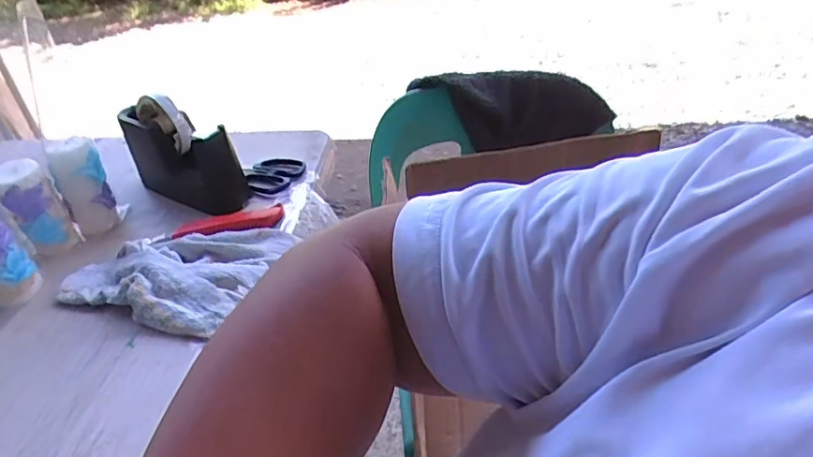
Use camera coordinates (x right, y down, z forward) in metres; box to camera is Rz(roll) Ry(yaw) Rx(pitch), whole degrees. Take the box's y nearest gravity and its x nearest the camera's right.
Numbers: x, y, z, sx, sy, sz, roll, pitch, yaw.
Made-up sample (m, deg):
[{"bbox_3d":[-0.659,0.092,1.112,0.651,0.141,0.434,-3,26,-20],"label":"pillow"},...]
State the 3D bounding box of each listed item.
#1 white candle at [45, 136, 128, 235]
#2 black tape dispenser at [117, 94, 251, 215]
[{"bbox_3d":[-0.377,-0.049,0.633,0.045,0.112,0.045,-15,38,-12],"label":"white candle"},{"bbox_3d":[-0.281,-0.097,0.663,0.162,0.115,0.065,24,46,33],"label":"black tape dispenser"}]

